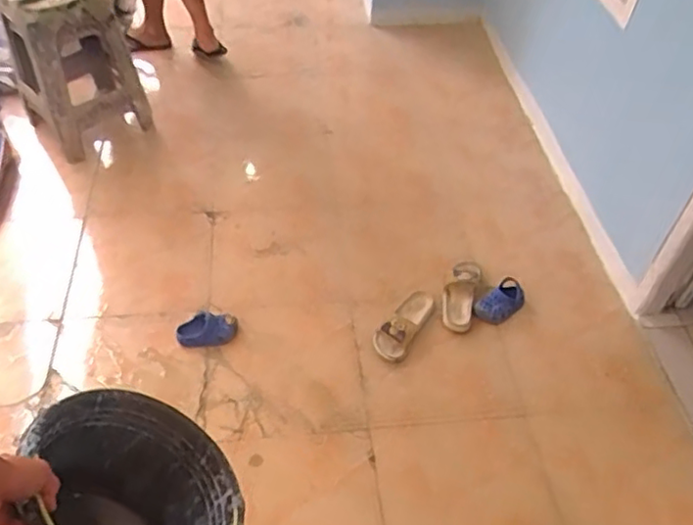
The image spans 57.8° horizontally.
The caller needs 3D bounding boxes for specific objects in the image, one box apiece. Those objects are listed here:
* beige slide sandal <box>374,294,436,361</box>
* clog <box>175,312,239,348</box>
[{"bbox_3d":[0.157,0.154,1.717,0.093,0.059,0.236,26,52,16],"label":"beige slide sandal"},{"bbox_3d":[-0.376,0.184,1.690,0.158,0.051,0.081,1,50,-4],"label":"clog"}]

